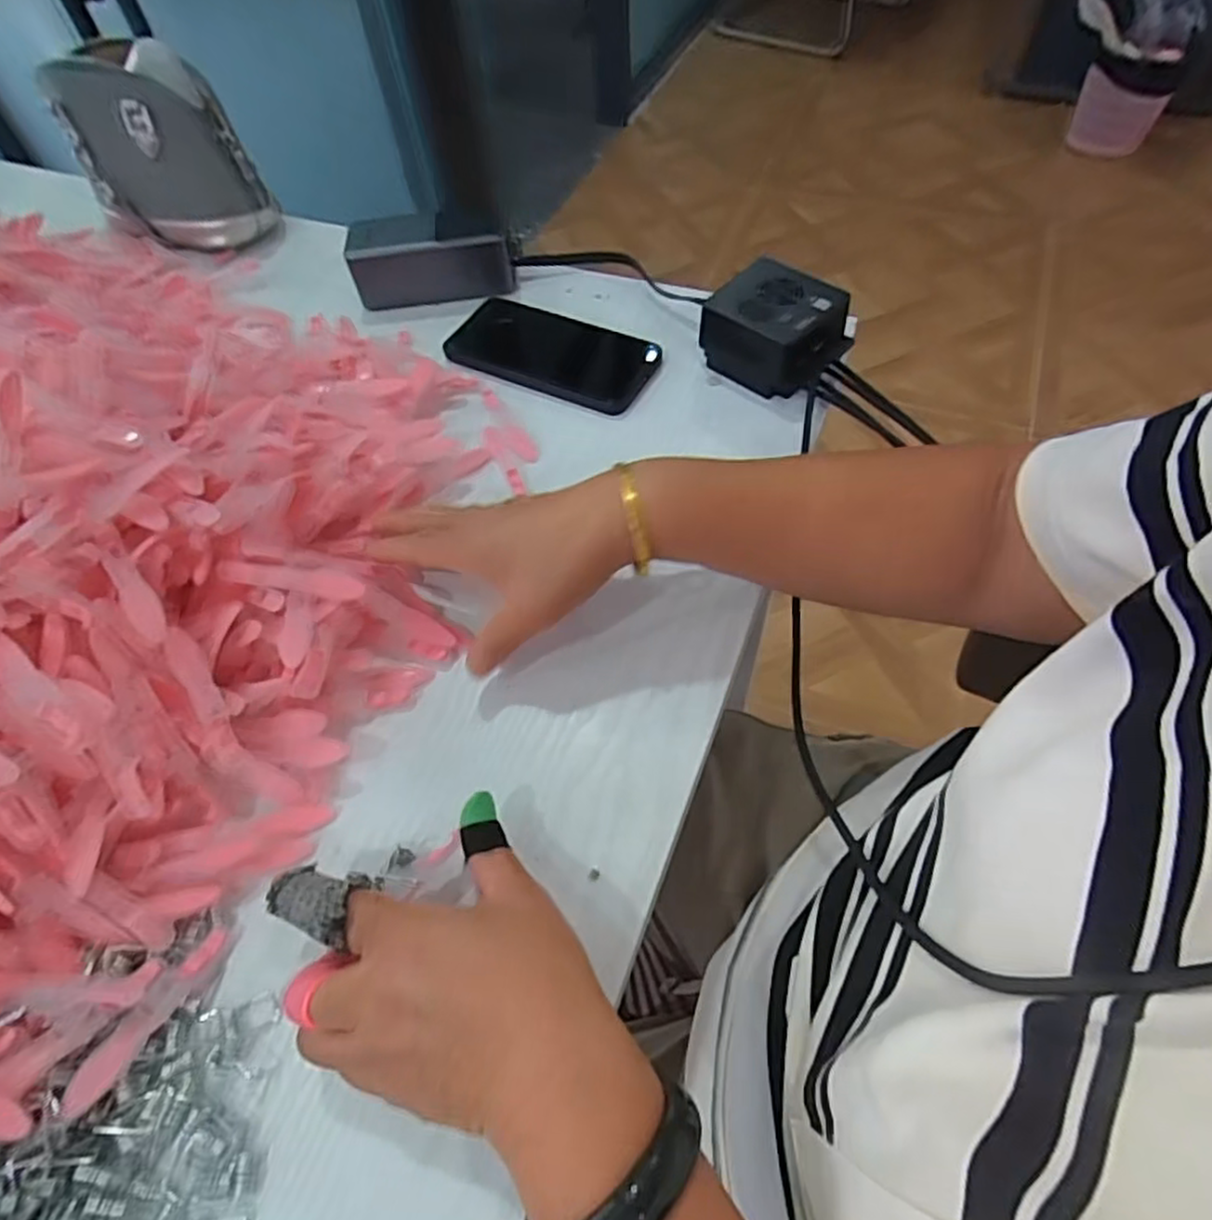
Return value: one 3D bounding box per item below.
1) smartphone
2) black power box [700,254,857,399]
[{"bbox_3d":[-0.042,-0.194,0.523,0.158,0.009,0.078,23,61,18],"label":"smartphone"},{"bbox_3d":[0.119,-0.195,0.489,0.073,0.050,0.086,-40,63,-20],"label":"black power box"}]

